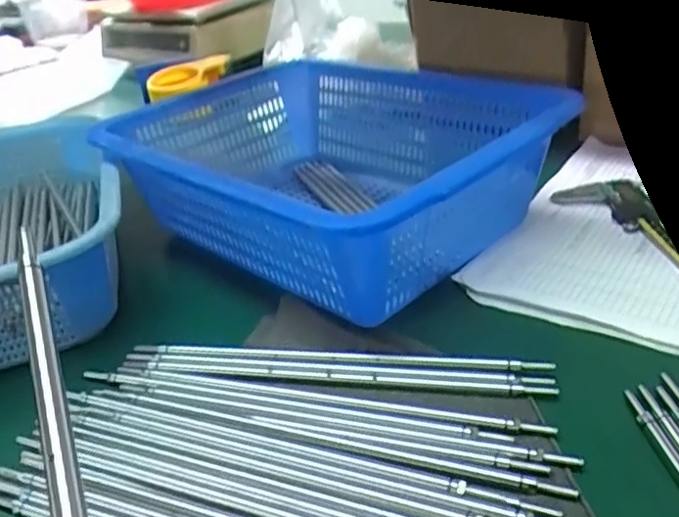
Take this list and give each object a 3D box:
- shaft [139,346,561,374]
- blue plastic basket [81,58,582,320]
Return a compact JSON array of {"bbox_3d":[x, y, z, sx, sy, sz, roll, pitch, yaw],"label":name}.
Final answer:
[{"bbox_3d":[-0.006,0.065,0.422,0.272,0.009,0.012,1,33,14],"label":"shaft"},{"bbox_3d":[-0.012,-0.079,0.567,0.368,0.113,0.273,23,43,39],"label":"blue plastic basket"}]

